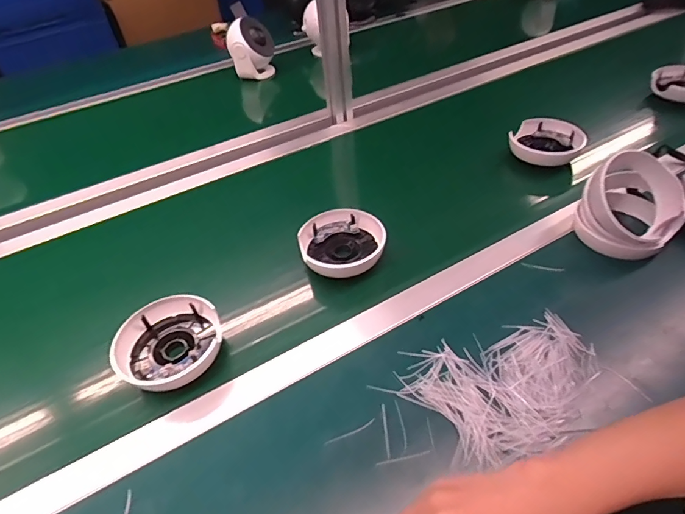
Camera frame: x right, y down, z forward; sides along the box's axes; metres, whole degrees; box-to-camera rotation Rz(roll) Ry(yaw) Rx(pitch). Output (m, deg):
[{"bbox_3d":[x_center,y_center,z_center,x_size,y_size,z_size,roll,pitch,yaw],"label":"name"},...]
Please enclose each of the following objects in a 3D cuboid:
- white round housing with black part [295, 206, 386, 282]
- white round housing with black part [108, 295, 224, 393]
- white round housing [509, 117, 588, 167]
[{"bbox_3d":[0.001,-0.016,0.577,0.110,0.034,0.110,-3,44,3],"label":"white round housing with black part"},{"bbox_3d":[-0.194,0.100,0.481,0.112,0.040,0.102,-3,44,3],"label":"white round housing with black part"},{"bbox_3d":[0.344,-0.193,0.717,0.105,0.034,0.107,-3,44,3],"label":"white round housing"}]

